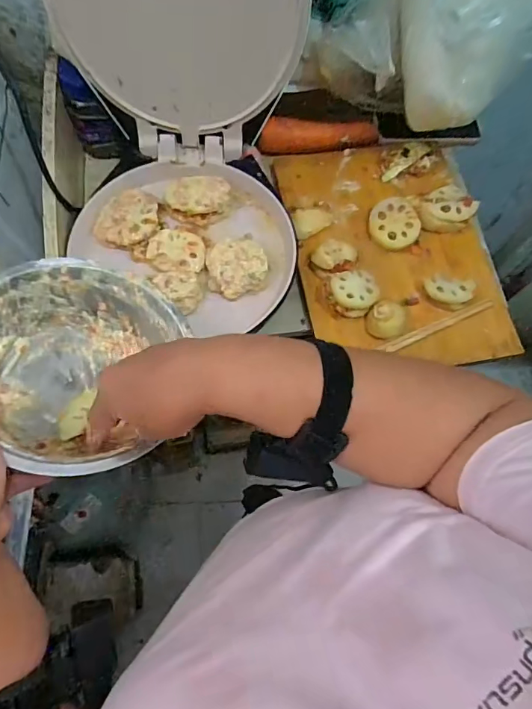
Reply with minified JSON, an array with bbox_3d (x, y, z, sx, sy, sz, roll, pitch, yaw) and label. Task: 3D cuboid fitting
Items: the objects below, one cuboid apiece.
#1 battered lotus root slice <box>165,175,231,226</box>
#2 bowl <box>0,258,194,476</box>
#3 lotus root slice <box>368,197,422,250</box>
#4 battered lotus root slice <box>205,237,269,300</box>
[{"bbox_3d":[-0.089,-0.203,0.570,0.081,0.021,0.061,4,70,-1],"label":"battered lotus root slice"},{"bbox_3d":[-0.180,0.018,0.419,0.208,0.088,0.207,11,56,-17],"label":"bowl"},{"bbox_3d":[0.176,-0.180,0.600,0.064,0.012,0.070,0,89,21],"label":"lotus root slice"},{"bbox_3d":[-0.035,-0.105,0.543,0.072,0.033,0.064,-7,71,-4],"label":"battered lotus root slice"}]

